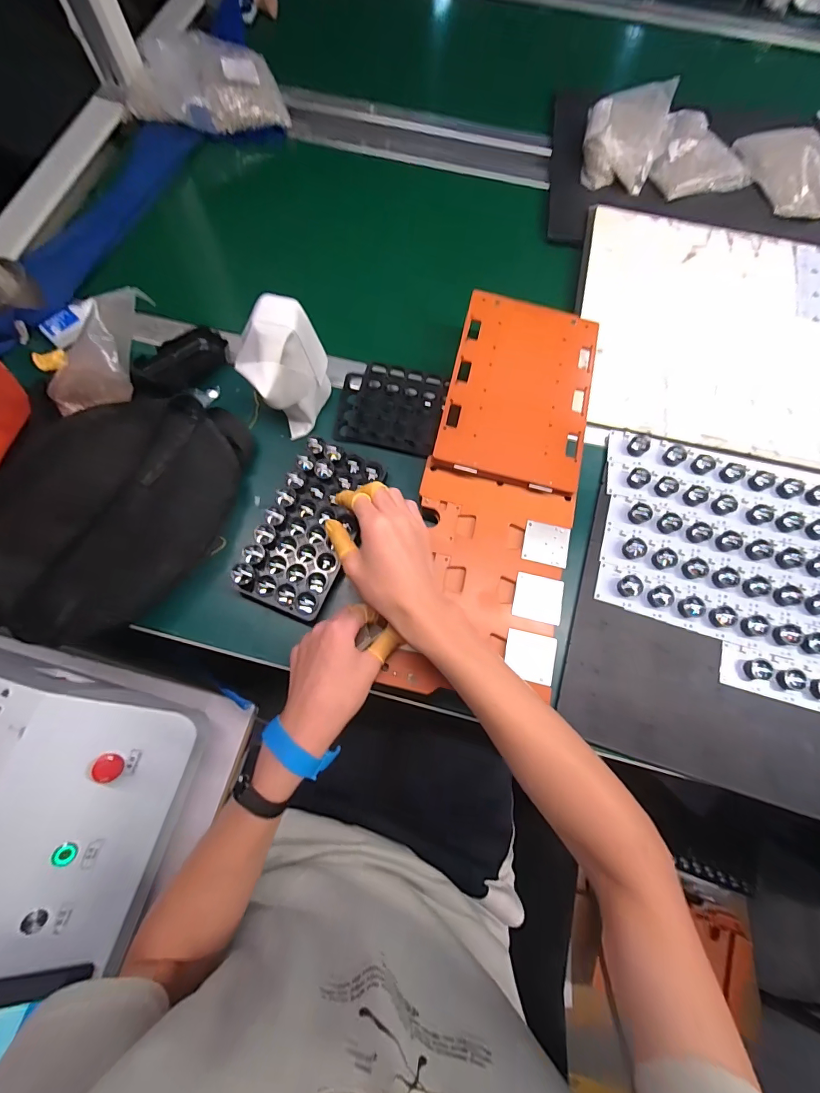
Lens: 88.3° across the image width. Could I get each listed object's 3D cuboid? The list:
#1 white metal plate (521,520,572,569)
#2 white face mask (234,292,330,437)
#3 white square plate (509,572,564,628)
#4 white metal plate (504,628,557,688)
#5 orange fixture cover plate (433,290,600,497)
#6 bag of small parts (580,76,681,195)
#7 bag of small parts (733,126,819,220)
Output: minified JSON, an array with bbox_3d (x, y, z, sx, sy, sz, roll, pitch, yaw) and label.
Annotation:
[{"bbox_3d":[0.147,-0.003,0.454,0.048,0.004,0.045,13,73,3],"label":"white metal plate"},{"bbox_3d":[-0.137,-0.199,0.476,0.068,0.117,0.100,38,76,11],"label":"white face mask"},{"bbox_3d":[0.132,0.053,0.432,0.049,0.004,0.046,13,73,3],"label":"white square plate"},{"bbox_3d":[0.118,0.108,0.415,0.048,0.004,0.046,13,73,4],"label":"white metal plate"},{"bbox_3d":[0.129,-0.185,0.488,0.159,0.020,0.235,13,73,3],"label":"orange fixture cover plate"},{"bbox_3d":[0.331,-0.635,0.653,0.117,0.055,0.162,18,73,5],"label":"bag of small parts"},{"bbox_3d":[0.609,-0.584,0.653,0.155,0.032,0.179,-12,73,-5],"label":"bag of small parts"}]

